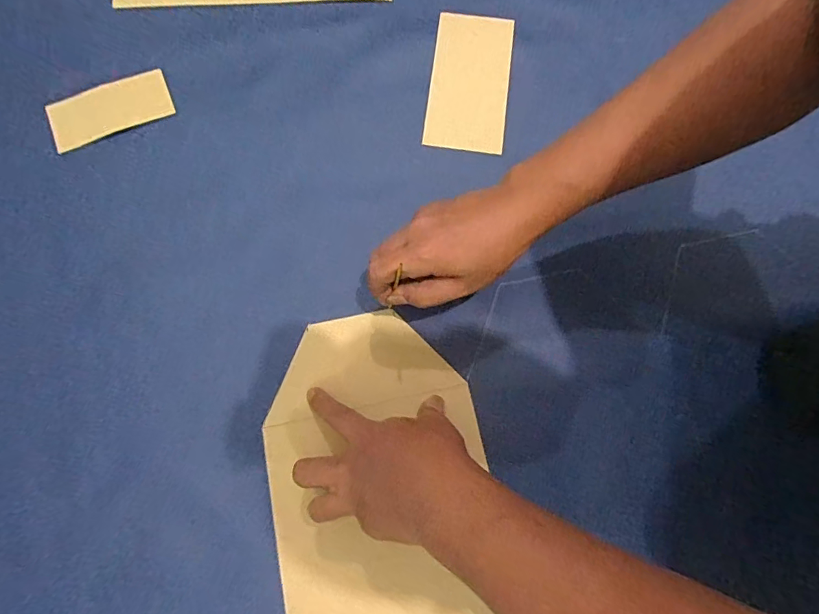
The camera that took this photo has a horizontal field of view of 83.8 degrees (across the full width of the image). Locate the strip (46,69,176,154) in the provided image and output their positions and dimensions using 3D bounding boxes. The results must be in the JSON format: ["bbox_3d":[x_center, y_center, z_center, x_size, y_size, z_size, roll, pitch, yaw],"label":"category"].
[{"bbox_3d":[-0.306,-0.203,0.467,0.118,0.009,0.054,-22,77,-7],"label":"strip"}]

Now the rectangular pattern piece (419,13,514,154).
[{"bbox_3d":[0.065,-0.243,0.488,0.081,0.005,0.166,8,76,0],"label":"rectangular pattern piece"}]

